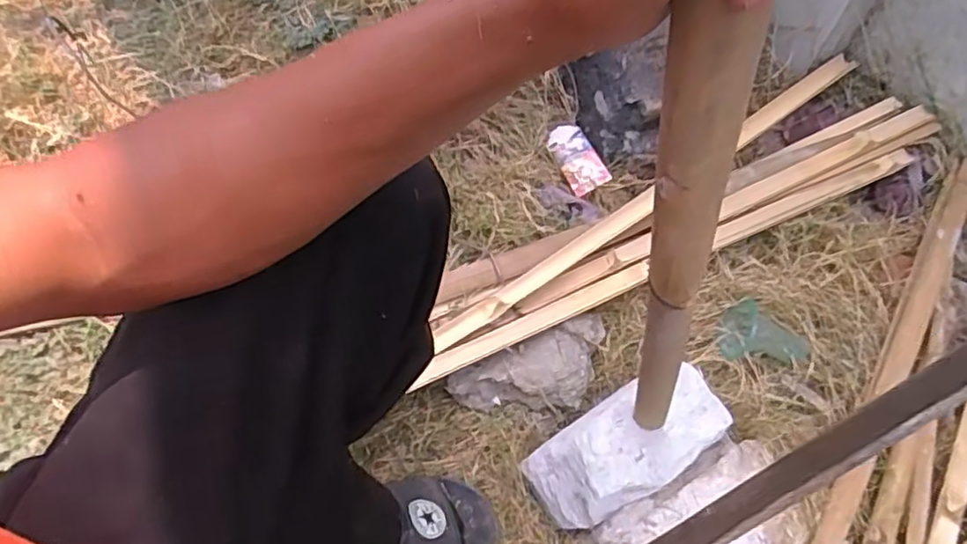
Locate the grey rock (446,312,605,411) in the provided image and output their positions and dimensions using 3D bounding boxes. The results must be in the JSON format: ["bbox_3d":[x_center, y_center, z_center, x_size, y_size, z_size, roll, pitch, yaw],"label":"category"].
[{"bbox_3d":[0.058,0.120,0.738,0.190,0.065,0.094,-22,65,5],"label":"grey rock"}]

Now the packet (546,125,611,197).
[{"bbox_3d":[0.124,-0.155,0.853,0.051,0.017,0.106,-21,66,-11],"label":"packet"}]

